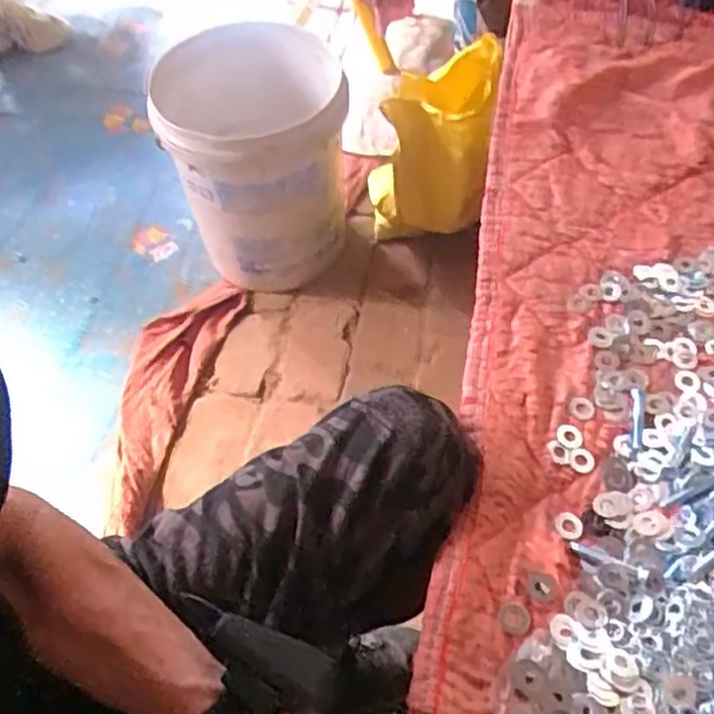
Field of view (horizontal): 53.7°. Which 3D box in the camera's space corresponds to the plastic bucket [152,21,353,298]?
[{"bbox_3d":[-0.143,-0.290,1.110,0.256,0.351,0.247,-2,56,3],"label":"plastic bucket"}]

